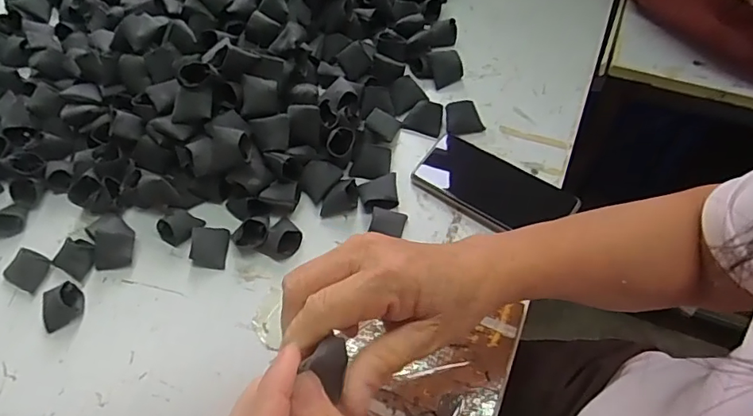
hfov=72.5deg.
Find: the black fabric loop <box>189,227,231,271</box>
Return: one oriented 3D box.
[{"bbox_3d":[-0.169,0.038,0.519,0.033,0.017,0.043,-1,59,3],"label":"black fabric loop"}]

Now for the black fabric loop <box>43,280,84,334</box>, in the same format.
[{"bbox_3d":[-0.307,0.092,0.498,0.038,0.017,0.044,-25,61,-10],"label":"black fabric loop"}]

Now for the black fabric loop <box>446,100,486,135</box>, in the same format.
[{"bbox_3d":[0.100,-0.101,0.581,0.042,0.027,0.030,-2,59,3],"label":"black fabric loop"}]

